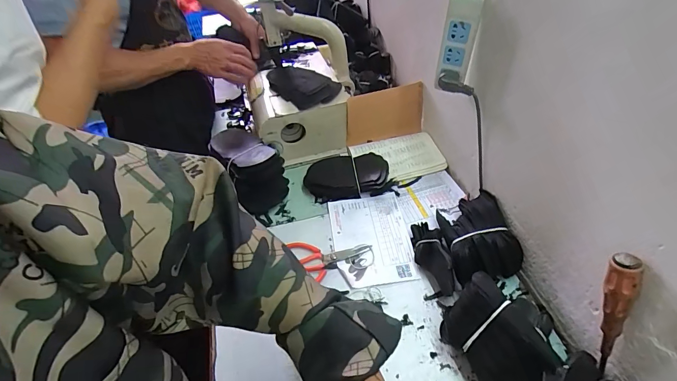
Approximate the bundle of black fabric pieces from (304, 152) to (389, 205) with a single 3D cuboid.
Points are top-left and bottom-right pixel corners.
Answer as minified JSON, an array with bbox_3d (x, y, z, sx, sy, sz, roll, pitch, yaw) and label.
[{"bbox_3d":[0.016,-0.038,0.803,0.186,0.048,0.109,-8,46,-1],"label":"bundle of black fabric pieces"}]

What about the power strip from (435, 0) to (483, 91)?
[{"bbox_3d":[0.198,-0.251,0.600,0.055,0.155,0.023,-1,46,7],"label":"power strip"}]

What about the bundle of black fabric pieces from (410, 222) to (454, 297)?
[{"bbox_3d":[0.166,0.117,0.645,0.056,0.044,0.142,-3,46,4],"label":"bundle of black fabric pieces"}]

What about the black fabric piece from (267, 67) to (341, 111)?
[{"bbox_3d":[-0.089,-0.251,0.842,0.117,0.025,0.189,-34,51,-23],"label":"black fabric piece"}]

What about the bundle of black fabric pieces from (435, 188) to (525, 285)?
[{"bbox_3d":[0.242,0.087,0.655,0.122,0.073,0.162,-12,46,-5],"label":"bundle of black fabric pieces"}]

